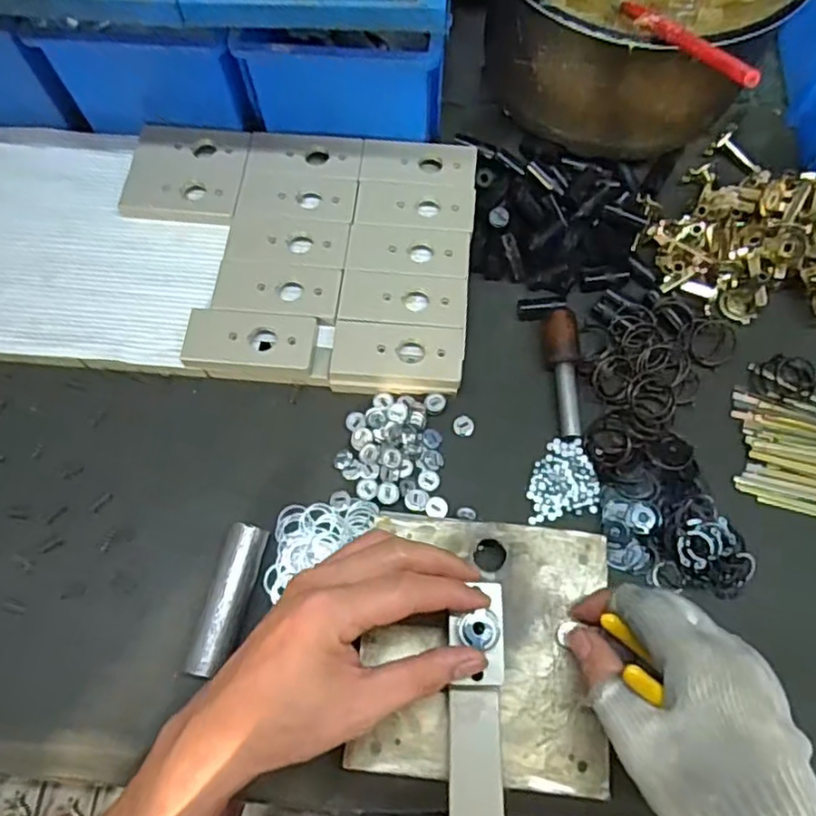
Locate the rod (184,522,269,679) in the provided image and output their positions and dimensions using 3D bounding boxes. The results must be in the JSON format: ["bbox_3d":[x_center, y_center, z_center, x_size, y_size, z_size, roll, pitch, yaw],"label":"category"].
[{"bbox_3d":[-0.114,0.122,0.413,0.023,0.027,0.092,12,72,6],"label":"rod"}]

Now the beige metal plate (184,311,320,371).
[{"bbox_3d":[-0.113,-0.048,0.465,0.092,0.007,0.041,4,80,-3],"label":"beige metal plate"}]

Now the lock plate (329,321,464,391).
[{"bbox_3d":[-0.008,-0.038,0.465,0.092,0.014,0.043,5,71,3],"label":"lock plate"}]

